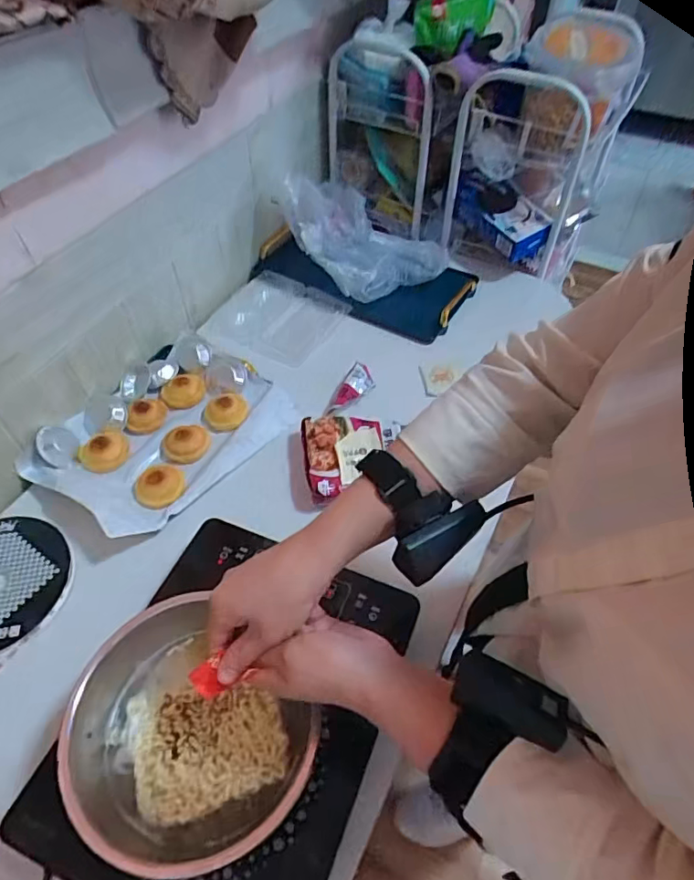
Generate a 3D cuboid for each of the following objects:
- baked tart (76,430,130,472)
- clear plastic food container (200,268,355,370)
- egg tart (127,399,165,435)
[{"bbox_3d":[-0.349,0.013,0.775,0.065,0.019,0.065,0,51,-1],"label":"baked tart"},{"bbox_3d":[-0.136,-0.227,0.976,0.216,0.030,0.216,24,55,17],"label":"clear plastic food container"},{"bbox_3d":[-0.302,-0.038,0.816,0.052,0.022,0.048,-4,51,-4],"label":"egg tart"}]

